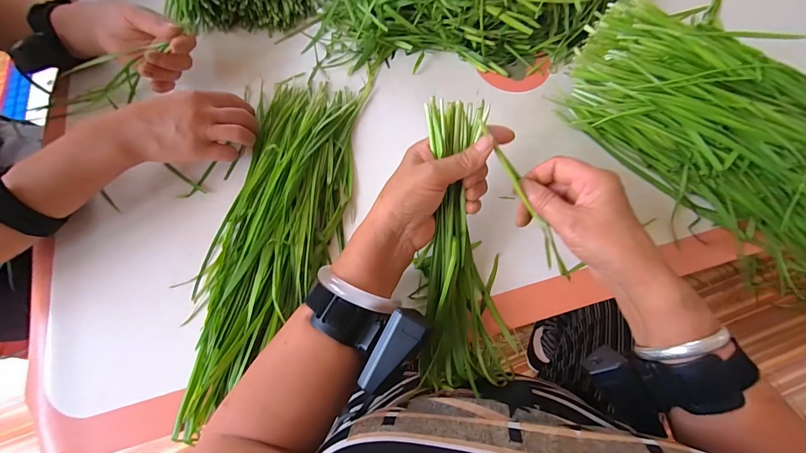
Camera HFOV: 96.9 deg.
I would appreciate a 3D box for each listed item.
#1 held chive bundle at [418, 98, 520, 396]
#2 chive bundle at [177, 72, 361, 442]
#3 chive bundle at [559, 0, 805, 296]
[{"bbox_3d":[0.050,0.018,0.327,0.084,0.046,0.249,-3,98,1],"label":"held chive bundle"},{"bbox_3d":[-0.129,-0.003,0.371,0.127,0.028,0.371,5,68,4],"label":"chive bundle"},{"bbox_3d":[0.337,-0.073,0.362,0.381,0.104,0.134,38,73,2],"label":"chive bundle"}]

